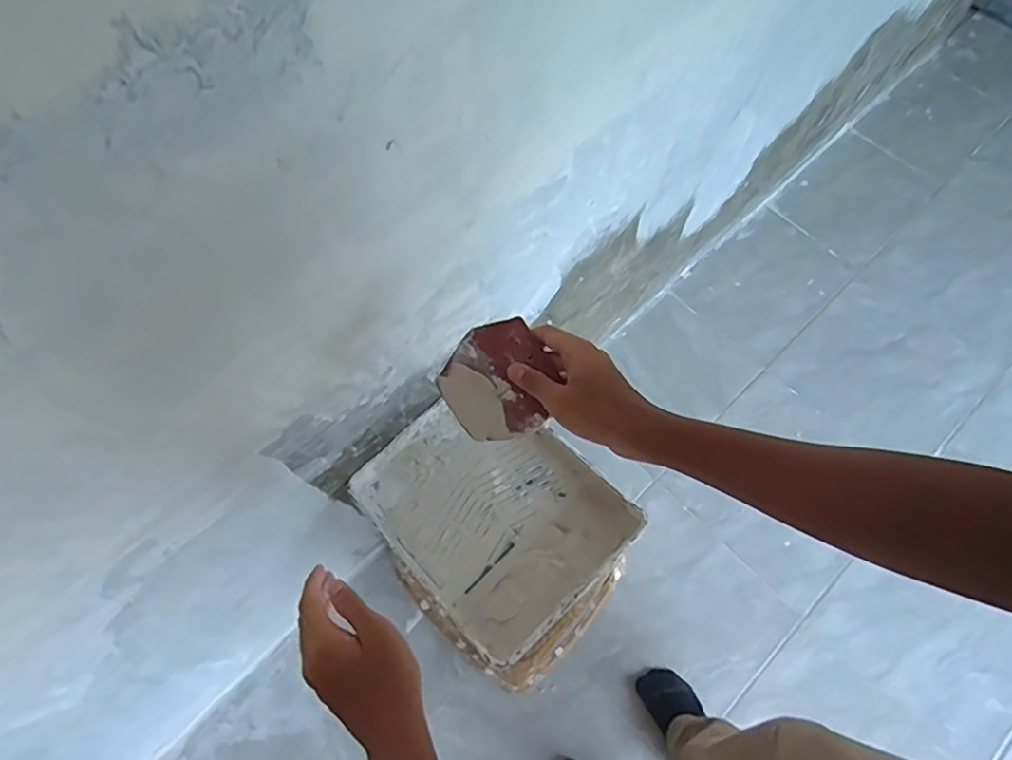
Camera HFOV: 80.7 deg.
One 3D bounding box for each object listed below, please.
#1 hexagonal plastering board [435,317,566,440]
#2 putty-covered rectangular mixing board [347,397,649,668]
[{"bbox_3d":[-0.006,0.002,0.510,0.097,0.006,0.094,-43,86,11],"label":"hexagonal plastering board"},{"bbox_3d":[-0.023,0.178,0.861,0.283,0.053,0.354,-43,71,-12],"label":"putty-covered rectangular mixing board"}]

